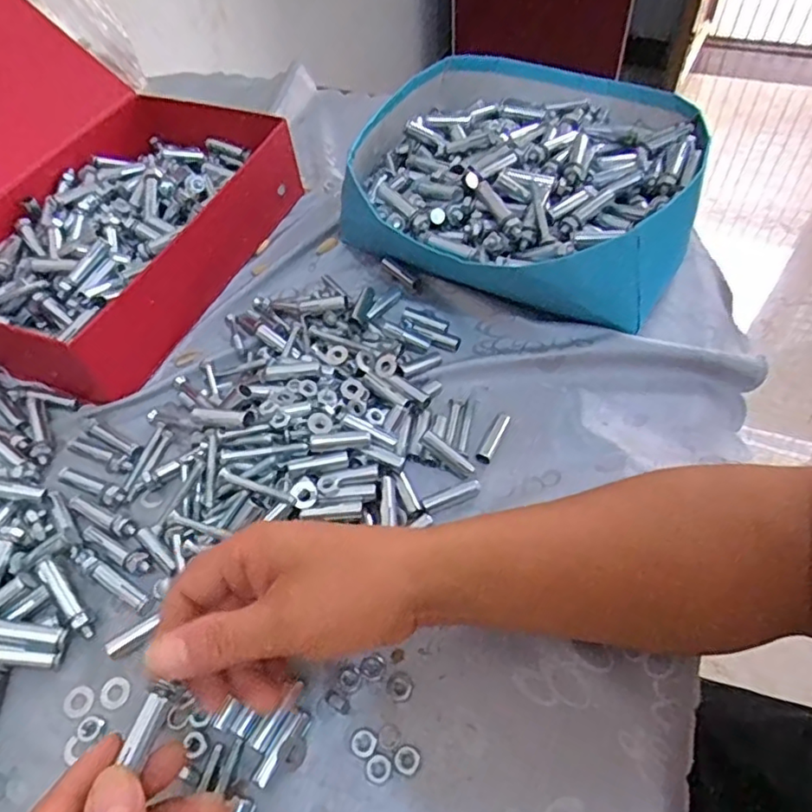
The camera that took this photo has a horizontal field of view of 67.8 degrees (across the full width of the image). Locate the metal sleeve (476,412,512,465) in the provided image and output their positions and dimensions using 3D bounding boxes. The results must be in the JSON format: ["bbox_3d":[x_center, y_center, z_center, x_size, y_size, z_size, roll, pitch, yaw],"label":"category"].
[{"bbox_3d":[0.062,0.020,0.427,0.011,0.012,0.049,20,57,17],"label":"metal sleeve"}]

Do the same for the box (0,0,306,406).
[{"bbox_3d":[-0.333,-0.216,0.511,0.371,0.178,0.298,17,56,15],"label":"box"}]

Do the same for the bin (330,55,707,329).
[{"bbox_3d":[0.100,-0.195,0.533,0.278,0.088,0.277,16,56,14],"label":"bin"}]

